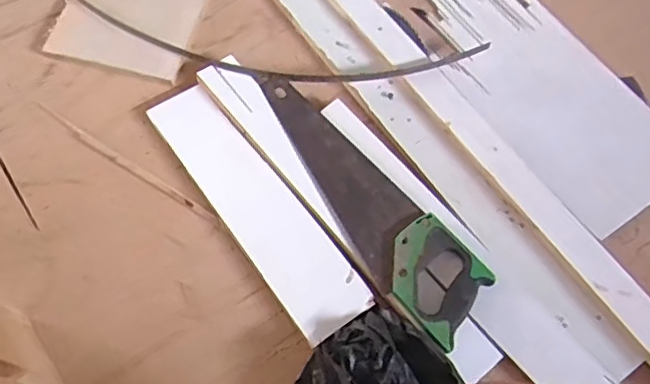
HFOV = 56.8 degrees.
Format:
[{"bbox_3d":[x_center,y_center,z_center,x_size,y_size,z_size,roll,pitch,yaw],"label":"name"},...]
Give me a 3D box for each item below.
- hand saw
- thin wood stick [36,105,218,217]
[{"bbox_3d":[0.043,0.003,0.808,0.110,0.023,0.420,-37,70,-15],"label":"hand saw"},{"bbox_3d":[-0.286,-0.042,0.851,0.320,0.011,0.014,31,69,14],"label":"thin wood stick"}]

